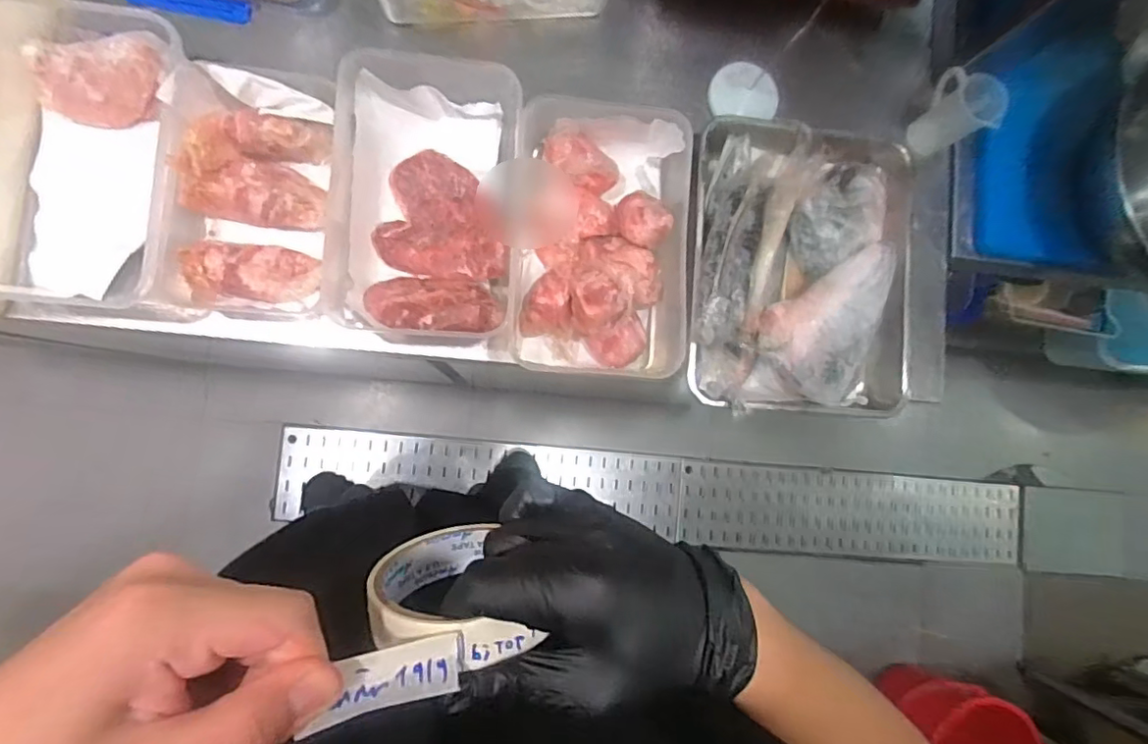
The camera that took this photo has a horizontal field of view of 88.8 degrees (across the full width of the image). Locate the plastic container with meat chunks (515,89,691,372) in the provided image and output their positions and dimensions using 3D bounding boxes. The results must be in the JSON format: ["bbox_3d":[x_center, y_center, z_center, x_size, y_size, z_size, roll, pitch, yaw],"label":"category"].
[{"bbox_3d":[0.029,-0.129,0.571,0.166,0.077,0.259,2,86,-7],"label":"plastic container with meat chunks"}]

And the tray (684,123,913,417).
[{"bbox_3d":[0.236,-0.109,0.601,0.236,0.080,0.299,6,86,-7],"label":"tray"}]

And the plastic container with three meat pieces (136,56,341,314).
[{"bbox_3d":[-0.292,-0.161,0.544,0.152,0.072,0.215,4,86,-7],"label":"plastic container with three meat pieces"}]

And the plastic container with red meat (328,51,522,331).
[{"bbox_3d":[-0.141,-0.170,0.574,0.165,0.082,0.279,4,86,-7],"label":"plastic container with red meat"}]

